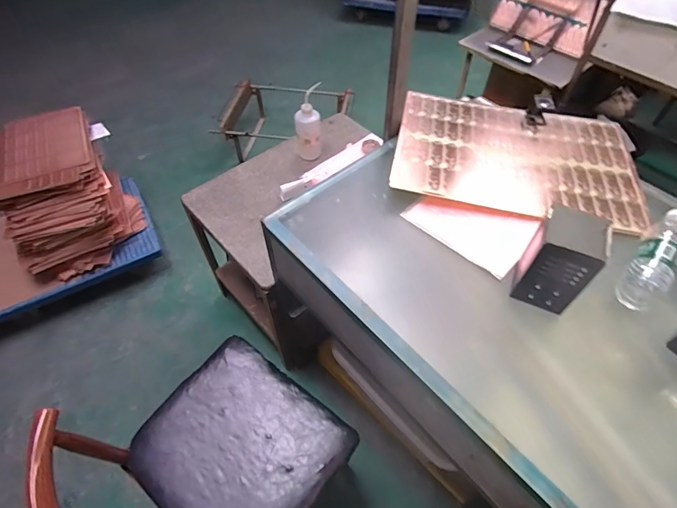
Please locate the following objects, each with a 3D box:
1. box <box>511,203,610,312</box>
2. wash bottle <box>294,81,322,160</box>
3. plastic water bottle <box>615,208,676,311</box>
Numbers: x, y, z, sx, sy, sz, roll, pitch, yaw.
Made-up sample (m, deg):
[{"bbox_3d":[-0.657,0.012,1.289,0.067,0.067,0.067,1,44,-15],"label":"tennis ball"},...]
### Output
[{"bbox_3d":[0.334,0.010,0.625,0.092,0.139,0.084,24,56,17],"label":"box"},{"bbox_3d":[-0.090,-0.367,1.193,0.081,0.191,0.072,-5,53,-4],"label":"wash bottle"},{"bbox_3d":[0.539,0.000,0.689,0.059,0.055,0.229,34,60,23],"label":"plastic water bottle"}]

